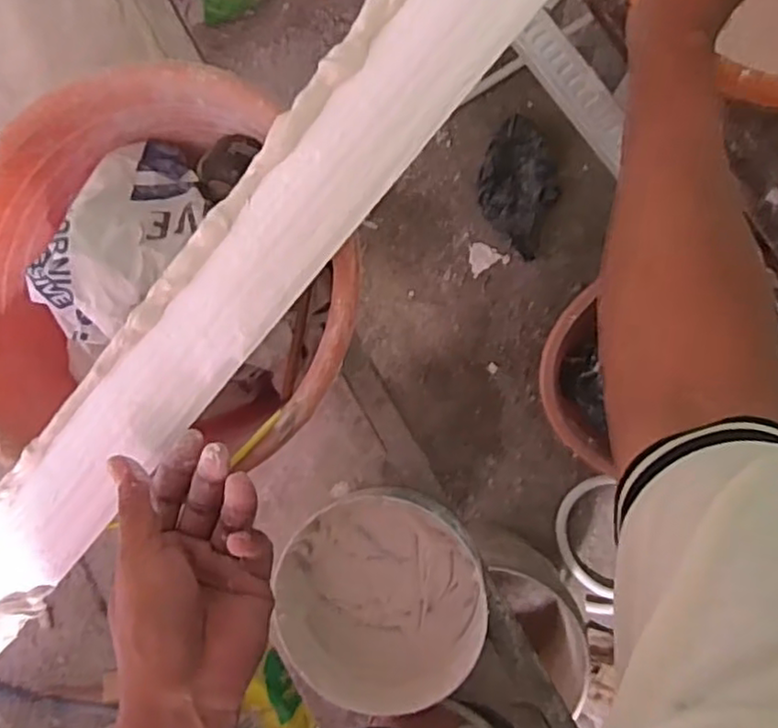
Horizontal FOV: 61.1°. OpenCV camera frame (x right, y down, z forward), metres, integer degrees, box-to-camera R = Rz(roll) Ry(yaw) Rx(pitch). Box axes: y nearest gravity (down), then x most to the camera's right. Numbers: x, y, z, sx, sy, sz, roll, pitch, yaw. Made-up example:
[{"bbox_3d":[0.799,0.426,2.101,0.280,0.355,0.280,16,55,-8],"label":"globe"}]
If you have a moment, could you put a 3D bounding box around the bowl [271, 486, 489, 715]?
[{"bbox_3d":[-0.007,0.202,0.576,0.178,0.052,0.185,0,91,8],"label":"bowl"}]

